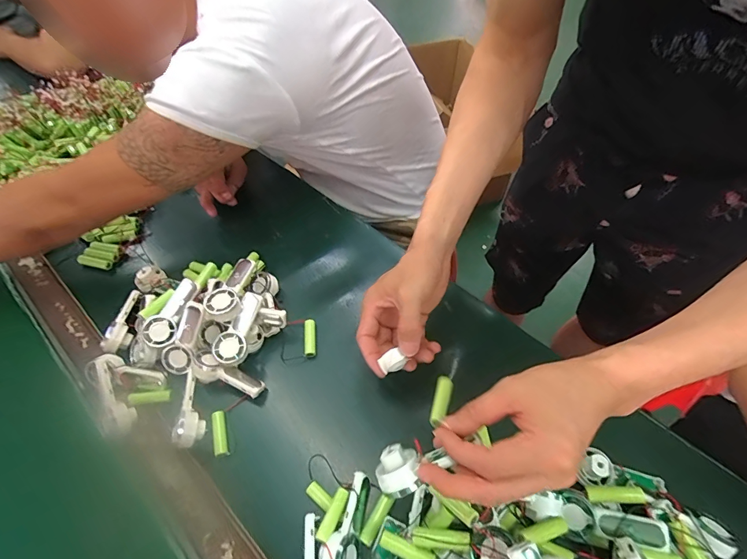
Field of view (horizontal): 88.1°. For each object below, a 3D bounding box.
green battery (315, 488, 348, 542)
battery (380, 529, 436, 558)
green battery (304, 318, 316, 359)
[{"bbox_3d":[-0.041,0.235,0.387,0.014,0.012,0.048,21,58,15],"label":"green battery"},{"bbox_3d":[0.030,0.244,0.348,0.050,0.015,0.015,15,57,21],"label":"battery"},{"bbox_3d":[-0.086,0.080,0.522,0.015,0.013,0.055,-5,55,-3],"label":"green battery"}]

